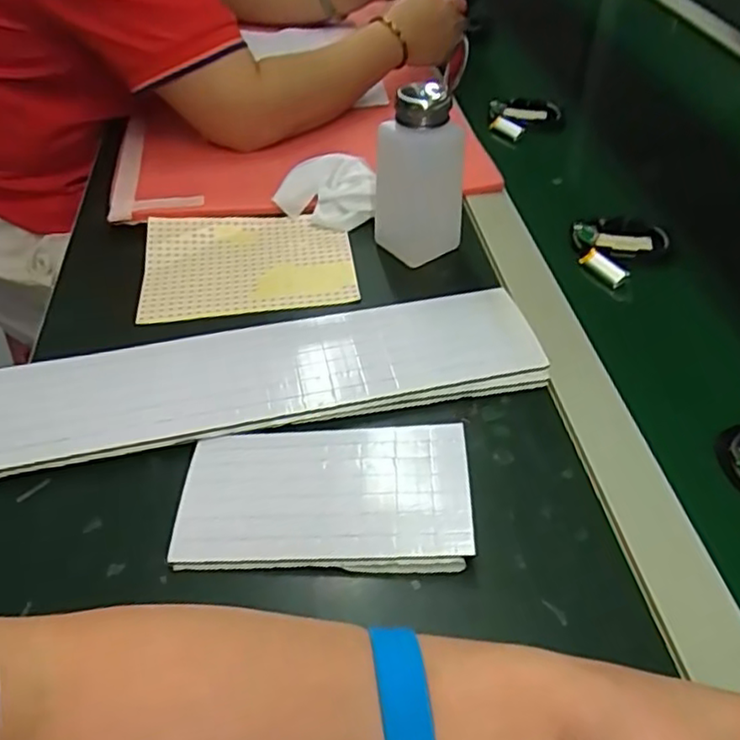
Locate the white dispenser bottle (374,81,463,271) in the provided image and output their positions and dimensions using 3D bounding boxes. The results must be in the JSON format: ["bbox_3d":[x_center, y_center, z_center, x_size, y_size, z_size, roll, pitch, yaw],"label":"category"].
[{"bbox_3d":[0.038,-0.153,0.513,0.058,0.117,0.047,-13,44,-14],"label":"white dispenser bottle"}]

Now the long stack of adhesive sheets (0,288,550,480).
[{"bbox_3d":[-0.088,0.004,0.442,0.395,0.013,0.091,-10,44,-8],"label":"long stack of adhesive sheets"}]

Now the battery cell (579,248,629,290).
[{"bbox_3d":[0.191,-0.083,0.545,0.017,0.017,0.043,-20,47,-21],"label":"battery cell"}]

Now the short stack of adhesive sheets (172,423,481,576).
[{"bbox_3d":[-0.027,0.067,0.379,0.160,0.014,0.089,2,43,1],"label":"short stack of adhesive sheets"}]

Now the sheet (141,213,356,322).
[{"bbox_3d":[-0.101,-0.089,0.551,0.166,0.013,0.128,-9,43,-5],"label":"sheet"}]

